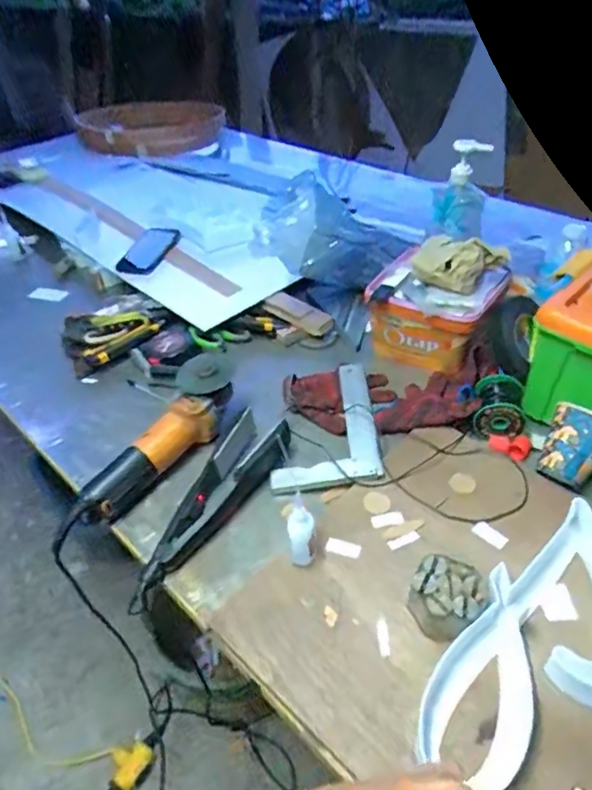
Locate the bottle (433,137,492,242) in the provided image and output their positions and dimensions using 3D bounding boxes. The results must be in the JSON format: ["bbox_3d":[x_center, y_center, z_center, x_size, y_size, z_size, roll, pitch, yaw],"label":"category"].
[{"bbox_3d":[0.281,-0.350,0.943,0.086,0.147,0.058,6,43,13],"label":"bottle"}]

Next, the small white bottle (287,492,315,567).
[{"bbox_3d":[0.006,0.155,0.625,0.029,0.084,0.038,-8,42,-2],"label":"small white bottle"}]

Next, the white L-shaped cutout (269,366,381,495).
[{"bbox_3d":[0.041,0.031,0.810,0.146,0.013,0.257,-4,42,2],"label":"white L-shaped cutout"}]

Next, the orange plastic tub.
[{"bbox_3d":[0.230,-0.144,0.917,0.198,0.126,0.177,18,47,25],"label":"orange plastic tub"}]

